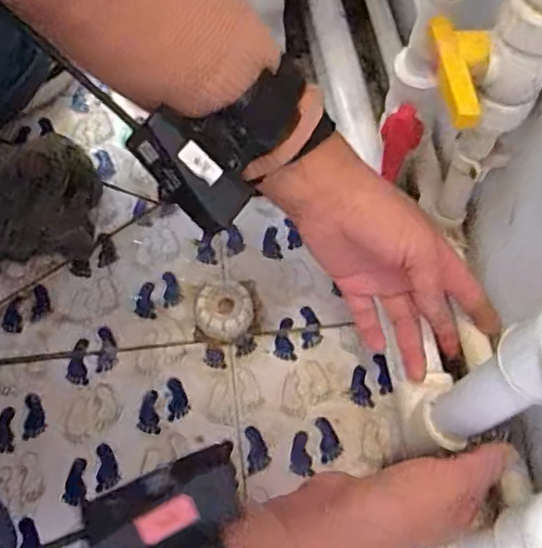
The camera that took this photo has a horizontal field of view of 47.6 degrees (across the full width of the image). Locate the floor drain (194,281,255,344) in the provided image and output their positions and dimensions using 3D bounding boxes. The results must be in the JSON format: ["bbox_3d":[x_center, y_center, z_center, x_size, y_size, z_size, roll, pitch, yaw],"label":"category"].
[{"bbox_3d":[-0.042,0.033,0.548,0.054,0.030,0.050,3,63,1],"label":"floor drain"}]

